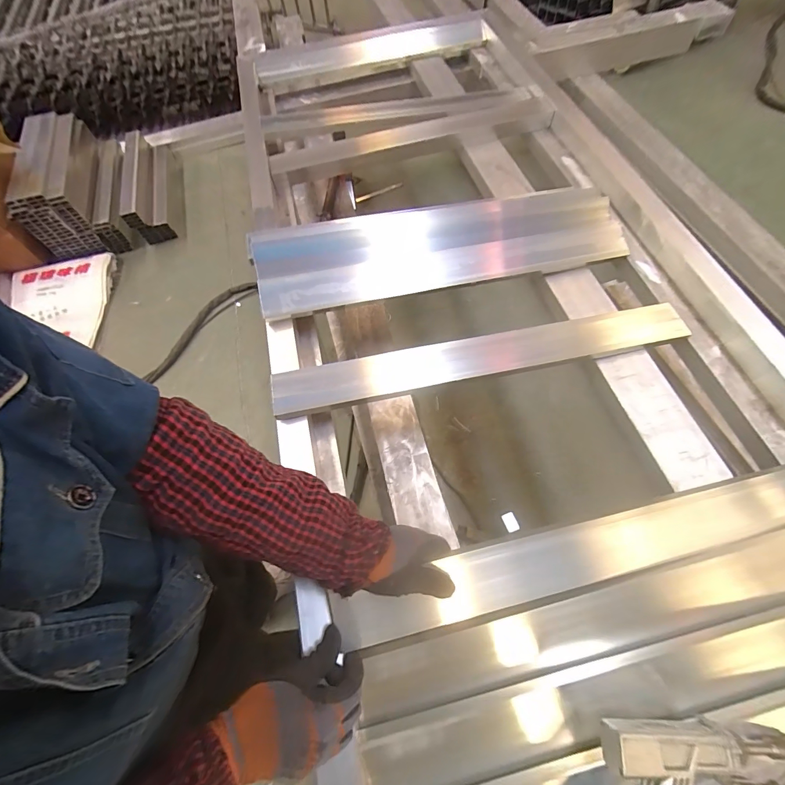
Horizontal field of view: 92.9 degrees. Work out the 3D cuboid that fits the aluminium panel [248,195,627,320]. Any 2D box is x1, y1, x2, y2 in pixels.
[{"bbox_3d":[0.102,-0.302,0.768,0.744,0.033,0.202,-10,76,-5],"label":"aluminium panel"}]

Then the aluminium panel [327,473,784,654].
[{"bbox_3d":[0.295,0.213,0.499,0.737,0.021,0.096,-11,87,-6],"label":"aluminium panel"}]

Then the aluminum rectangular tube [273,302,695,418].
[{"bbox_3d":[0.165,-0.064,0.662,0.740,0.017,0.076,-11,65,-5],"label":"aluminum rectangular tube"}]

